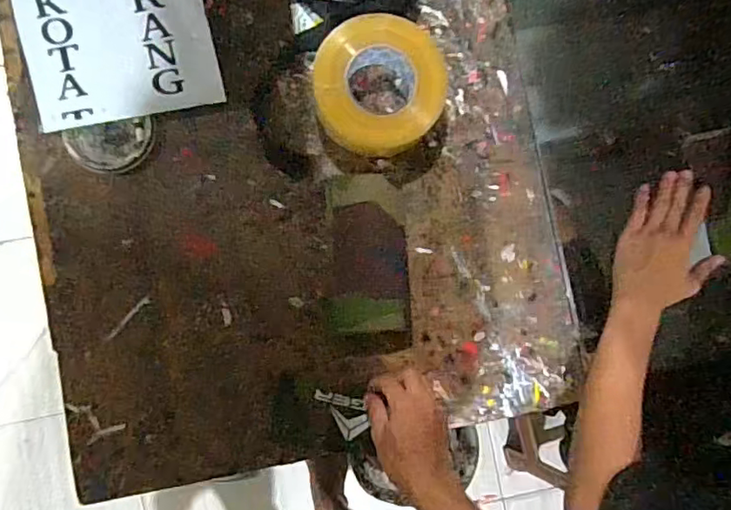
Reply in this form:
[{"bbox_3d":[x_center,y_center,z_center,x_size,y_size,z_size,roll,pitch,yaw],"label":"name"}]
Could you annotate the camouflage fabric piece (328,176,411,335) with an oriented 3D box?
[{"bbox_3d":[0.004,-0.001,0.646,0.093,0.011,0.181,-2,94,-7],"label":"camouflage fabric piece"}]

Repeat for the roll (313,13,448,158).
[{"bbox_3d":[0.021,-0.195,0.645,0.154,0.064,0.151,0,86,-5],"label":"roll"}]

